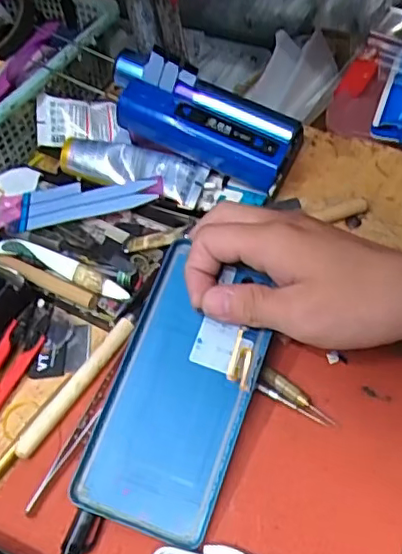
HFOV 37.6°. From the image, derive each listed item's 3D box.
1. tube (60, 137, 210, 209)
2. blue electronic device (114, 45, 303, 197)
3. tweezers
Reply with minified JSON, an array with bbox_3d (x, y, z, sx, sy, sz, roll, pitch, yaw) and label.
[{"bbox_3d":[-0.055,-0.086,0.460,0.116,0.018,0.032,14,57,20],"label":"tube"},{"bbox_3d":[0.000,-0.125,0.447,0.154,0.048,0.060,30,60,5],"label":"blue electronic device"},{"bbox_3d":[-0.070,0.092,0.345,0.012,0.011,0.099,18,58,23],"label":"tweezers"}]

